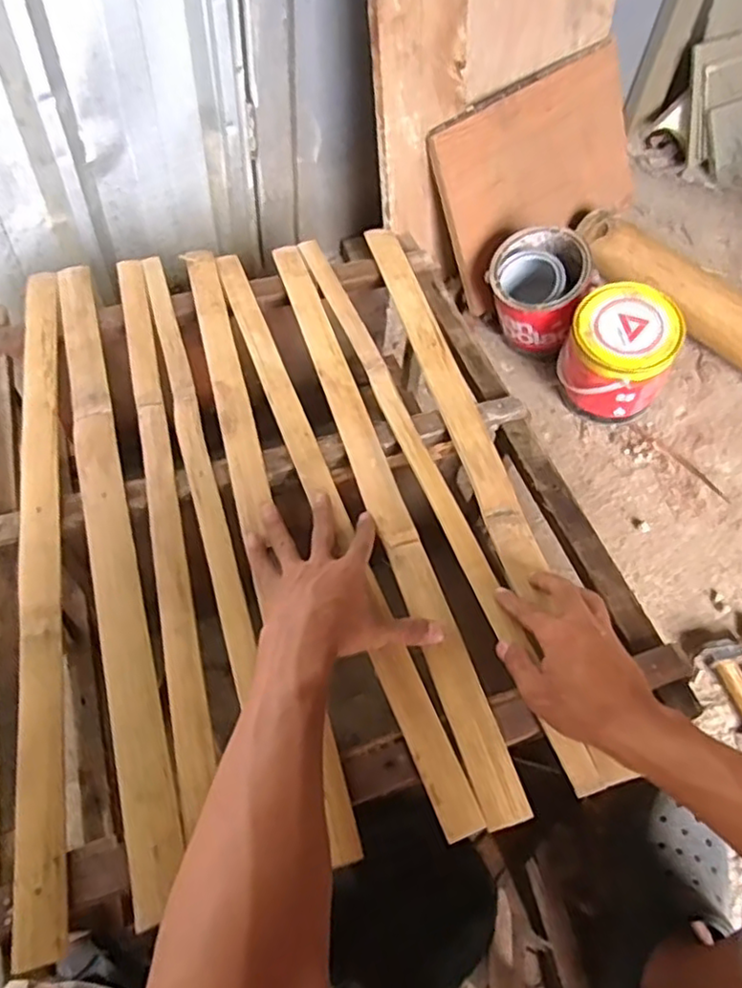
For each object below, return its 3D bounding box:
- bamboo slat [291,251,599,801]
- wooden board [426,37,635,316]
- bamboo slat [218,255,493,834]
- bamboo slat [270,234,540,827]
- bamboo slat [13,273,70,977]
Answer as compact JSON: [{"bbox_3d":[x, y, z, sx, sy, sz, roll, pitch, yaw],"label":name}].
[{"bbox_3d":[0.045,-0.046,0.652,0.025,0.018,0.668,-15,58,-15],"label":"bamboo slat"},{"bbox_3d":[0.292,-0.552,1.135,0.449,0.285,0.032,-39,38,-21],"label":"wooden board"},{"bbox_3d":[-0.053,-0.022,0.633,0.031,0.011,0.666,-16,58,-15],"label":"bamboo slat"},{"bbox_3d":[-0.001,-0.030,0.642,0.036,0.011,0.660,-13,58,-14],"label":"bamboo slat"},{"bbox_3d":[-0.292,0.023,0.592,0.039,0.012,0.668,-11,56,-12],"label":"bamboo slat"}]

